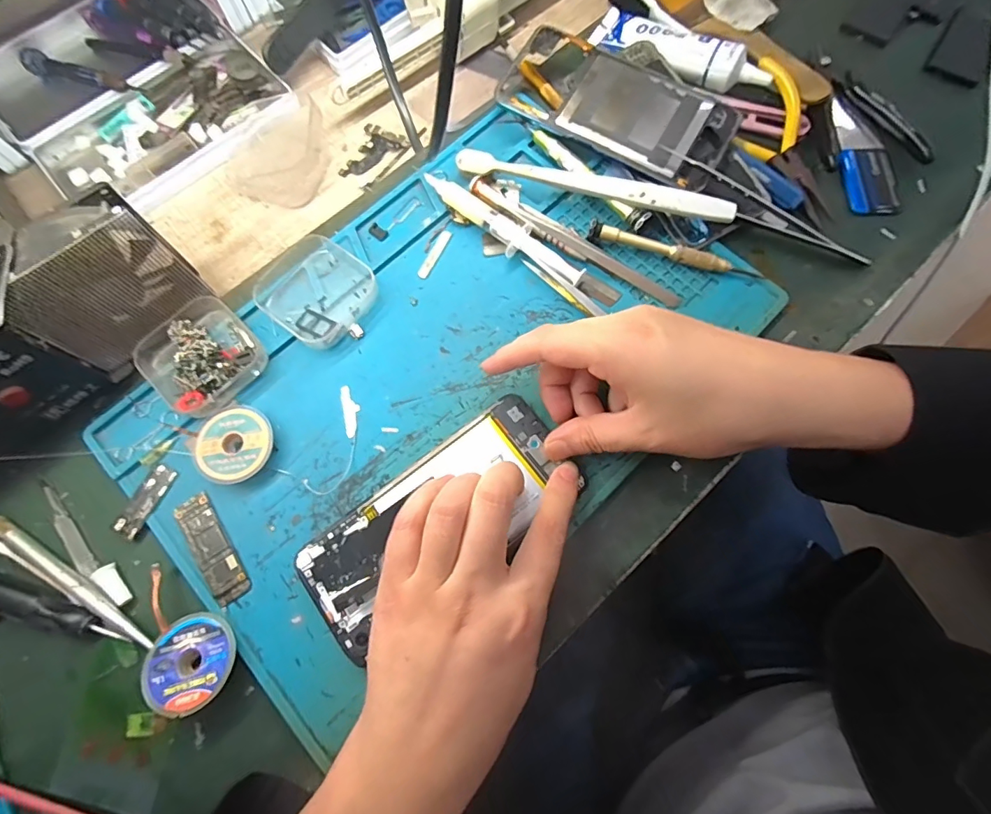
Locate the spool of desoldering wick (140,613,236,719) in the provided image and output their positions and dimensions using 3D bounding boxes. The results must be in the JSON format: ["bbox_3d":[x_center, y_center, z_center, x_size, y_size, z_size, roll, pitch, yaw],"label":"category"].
[{"bbox_3d":[-0.158,0.133,0.246,0.045,0.011,0.045,-2,60,3],"label":"spool of desoldering wick"}]

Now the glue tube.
[{"bbox_3d":[0.138,-0.271,0.350,0.136,0.021,0.042,29,76,9],"label":"glue tube"}]

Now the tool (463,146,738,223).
[{"bbox_3d":[0.063,-0.146,0.315,0.181,0.019,0.018,15,75,5],"label":"tool"}]

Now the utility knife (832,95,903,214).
[{"bbox_3d":[0.263,-0.178,0.339,0.032,0.012,0.103,4,74,2],"label":"utility knife"}]

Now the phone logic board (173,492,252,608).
[{"bbox_3d":[-0.159,0.079,0.266,0.020,0.004,0.063,-34,76,-8],"label":"phone logic board"}]

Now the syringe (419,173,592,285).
[{"bbox_3d":[0.004,-0.119,0.317,0.126,0.012,0.020,40,78,11],"label":"syringe"}]

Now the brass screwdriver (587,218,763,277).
[{"bbox_3d":[0.115,-0.101,0.307,0.111,0.012,0.009,15,75,5],"label":"brass screwdriver"}]

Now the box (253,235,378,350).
[{"bbox_3d":[-0.116,-0.076,0.306,0.065,0.016,0.064,37,78,11],"label":"box"}]

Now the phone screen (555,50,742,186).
[{"bbox_3d":[0.105,-0.198,0.326,0.108,0.011,0.070,31,83,8],"label":"phone screen"}]

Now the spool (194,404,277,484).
[{"bbox_3d":[-0.153,0.022,0.279,0.042,0.012,0.044,0,74,1],"label":"spool"}]

